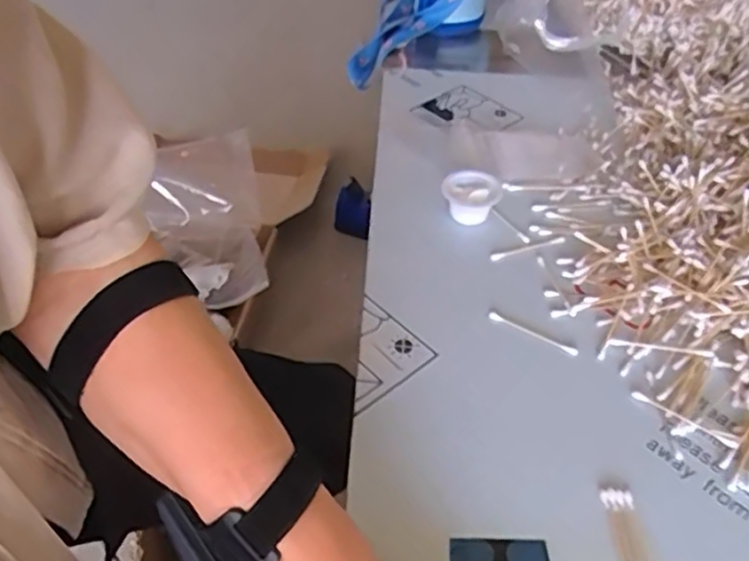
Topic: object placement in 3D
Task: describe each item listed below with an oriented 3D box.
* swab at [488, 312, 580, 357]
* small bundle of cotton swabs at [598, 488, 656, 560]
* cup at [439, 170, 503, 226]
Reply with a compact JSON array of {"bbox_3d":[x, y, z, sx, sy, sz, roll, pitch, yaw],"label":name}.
[{"bbox_3d":[0.123,0.041,0.530,0.073,0.005,0.008,23,50,23],"label":"swab"},{"bbox_3d":[0.156,0.161,0.411,0.021,0.006,0.073,-1,45,-3],"label":"small bundle of cotton swabs"},{"bbox_3d":[0.089,-0.075,0.629,0.054,0.028,0.054,1,45,-1],"label":"cup"}]

